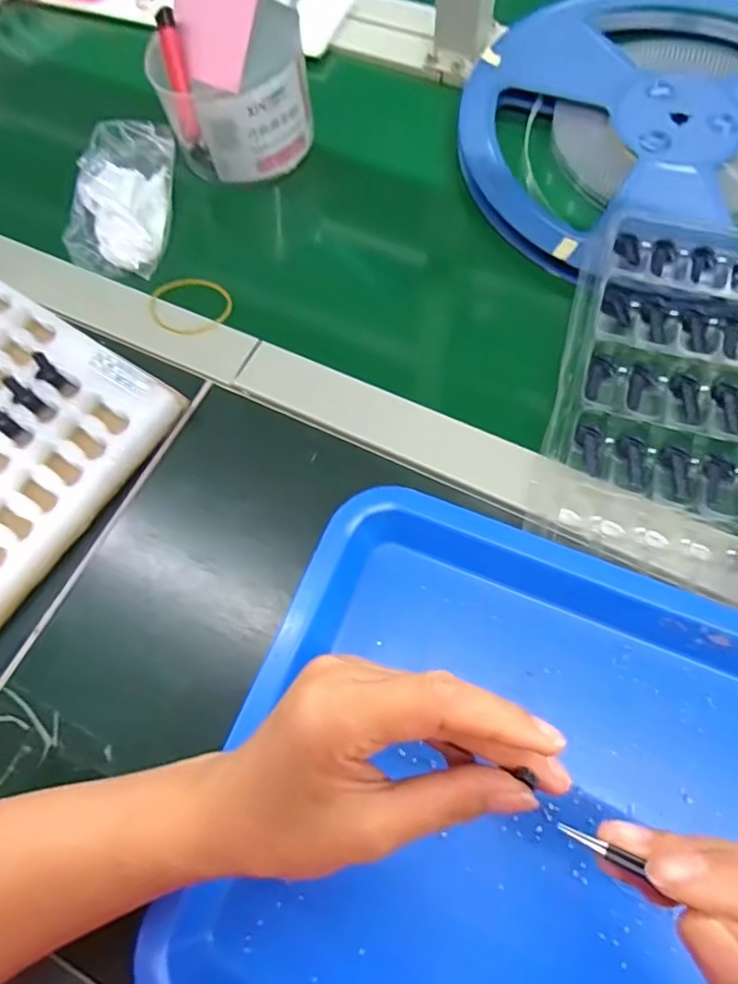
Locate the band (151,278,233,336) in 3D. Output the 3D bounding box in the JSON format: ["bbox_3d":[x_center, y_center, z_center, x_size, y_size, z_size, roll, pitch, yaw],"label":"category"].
[{"bbox_3d":[-0.127,-0.133,0.424,0.056,0.006,0.051,41,72,16],"label":"band"}]

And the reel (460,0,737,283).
[{"bbox_3d":[0.228,-0.295,0.450,0.310,0.035,0.284,-4,69,1],"label":"reel"}]

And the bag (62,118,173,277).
[{"bbox_3d":[-0.188,-0.224,0.448,0.077,0.037,0.124,9,70,6],"label":"bag"}]

